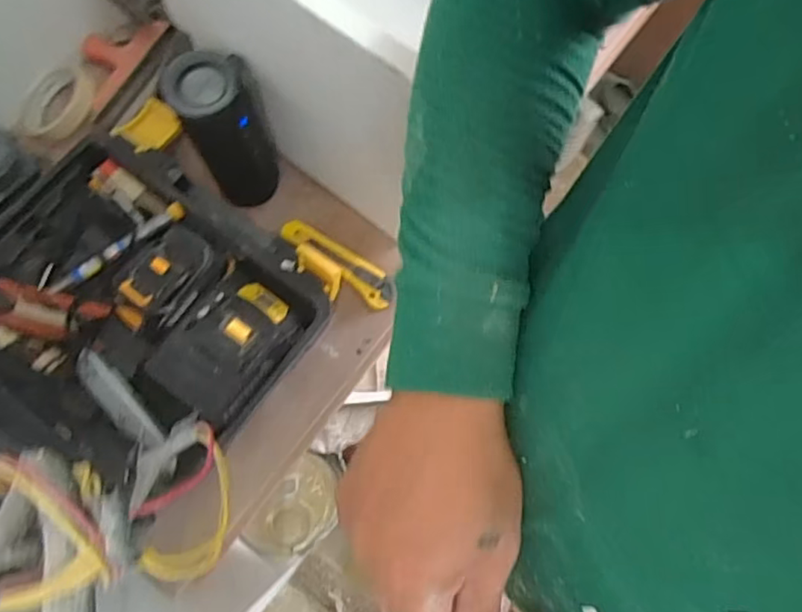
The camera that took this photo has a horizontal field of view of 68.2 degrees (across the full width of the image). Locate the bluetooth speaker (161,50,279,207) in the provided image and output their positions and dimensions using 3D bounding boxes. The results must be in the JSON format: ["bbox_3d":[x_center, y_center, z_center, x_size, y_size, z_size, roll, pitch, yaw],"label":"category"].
[{"bbox_3d":[-0.173,-0.174,0.596,0.069,0.179,0.070,-11,75,-5],"label":"bluetooth speaker"}]

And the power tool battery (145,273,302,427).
[{"bbox_3d":[-0.168,0.038,0.576,0.101,0.045,0.135,31,76,7],"label":"power tool battery"}]

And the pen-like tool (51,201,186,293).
[{"bbox_3d":[-0.288,-0.059,0.604,0.150,0.009,0.017,-36,79,-11],"label":"pen-like tool"}]

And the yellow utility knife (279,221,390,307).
[{"bbox_3d":[-0.069,-0.052,0.657,0.145,0.010,0.036,38,77,8],"label":"yellow utility knife"}]

